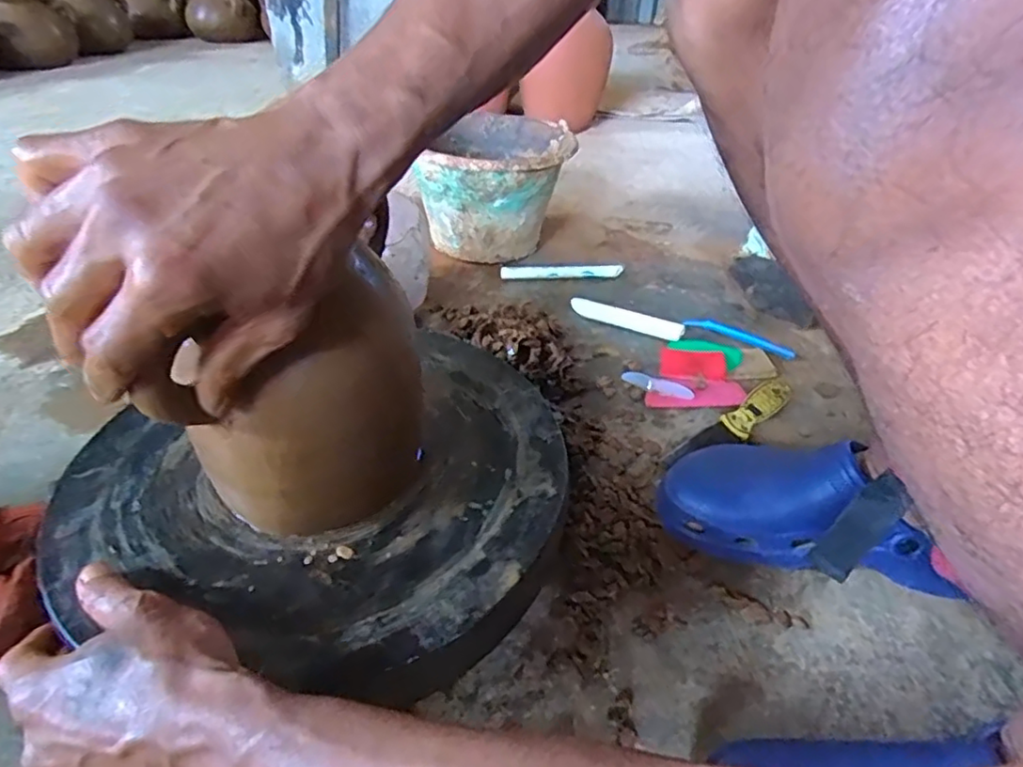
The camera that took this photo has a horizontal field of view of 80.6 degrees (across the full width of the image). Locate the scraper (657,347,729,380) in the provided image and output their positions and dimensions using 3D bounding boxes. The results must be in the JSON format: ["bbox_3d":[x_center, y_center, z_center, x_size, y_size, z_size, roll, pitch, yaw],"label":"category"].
[{"bbox_3d":[0.211,-0.026,0.703,0.074,0.012,0.052,6,37,5],"label":"scraper"}]

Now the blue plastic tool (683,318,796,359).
[{"bbox_3d":[0.284,-0.056,0.758,0.135,0.017,0.024,23,41,25],"label":"blue plastic tool"}]

